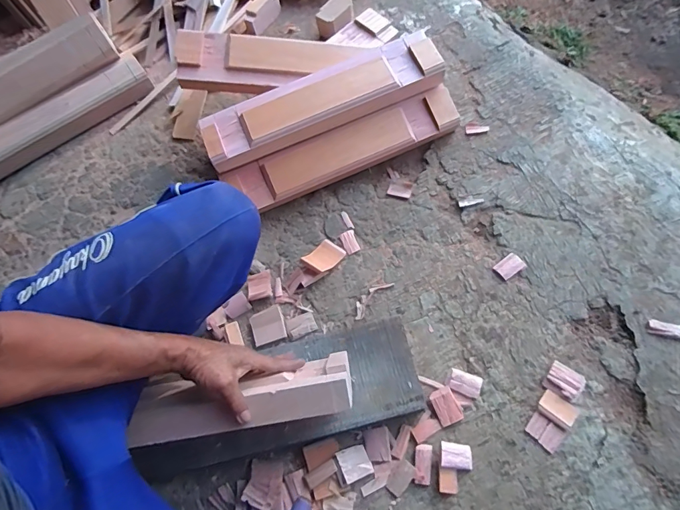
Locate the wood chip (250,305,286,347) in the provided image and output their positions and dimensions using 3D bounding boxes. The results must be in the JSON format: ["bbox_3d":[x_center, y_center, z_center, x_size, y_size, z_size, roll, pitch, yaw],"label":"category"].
[{"bbox_3d":[-0.134,0.131,0.765,0.059,0.008,0.066,-19,65,-6],"label":"wood chip"}]

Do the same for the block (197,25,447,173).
[{"bbox_3d":[-0.039,-0.315,0.838,0.491,0.055,0.127,-24,76,-2],"label":"block"}]

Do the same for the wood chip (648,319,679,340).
[{"bbox_3d":[0.528,0.120,0.669,0.050,0.011,0.025,15,69,14],"label":"wood chip"}]

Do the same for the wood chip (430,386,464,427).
[{"bbox_3d":[0.172,0.245,0.672,0.039,0.011,0.055,-21,65,-7],"label":"wood chip"}]

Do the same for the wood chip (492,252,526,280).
[{"bbox_3d":[0.309,0.020,0.752,0.047,0.007,0.036,-35,66,-8],"label":"wood chip"}]

